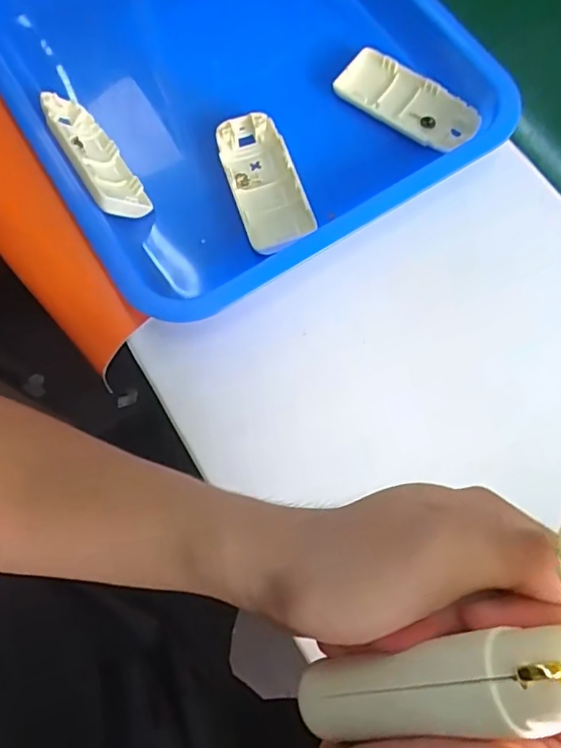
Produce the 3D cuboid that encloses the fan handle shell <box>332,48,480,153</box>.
[{"bbox_3d":[0.094,-0.199,0.413,0.103,0.016,0.046,31,74,9],"label":"fan handle shell"}]

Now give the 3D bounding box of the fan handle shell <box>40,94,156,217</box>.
[{"bbox_3d":[-0.131,-0.152,0.395,0.017,0.048,0.103,-39,74,26],"label":"fan handle shell"}]

